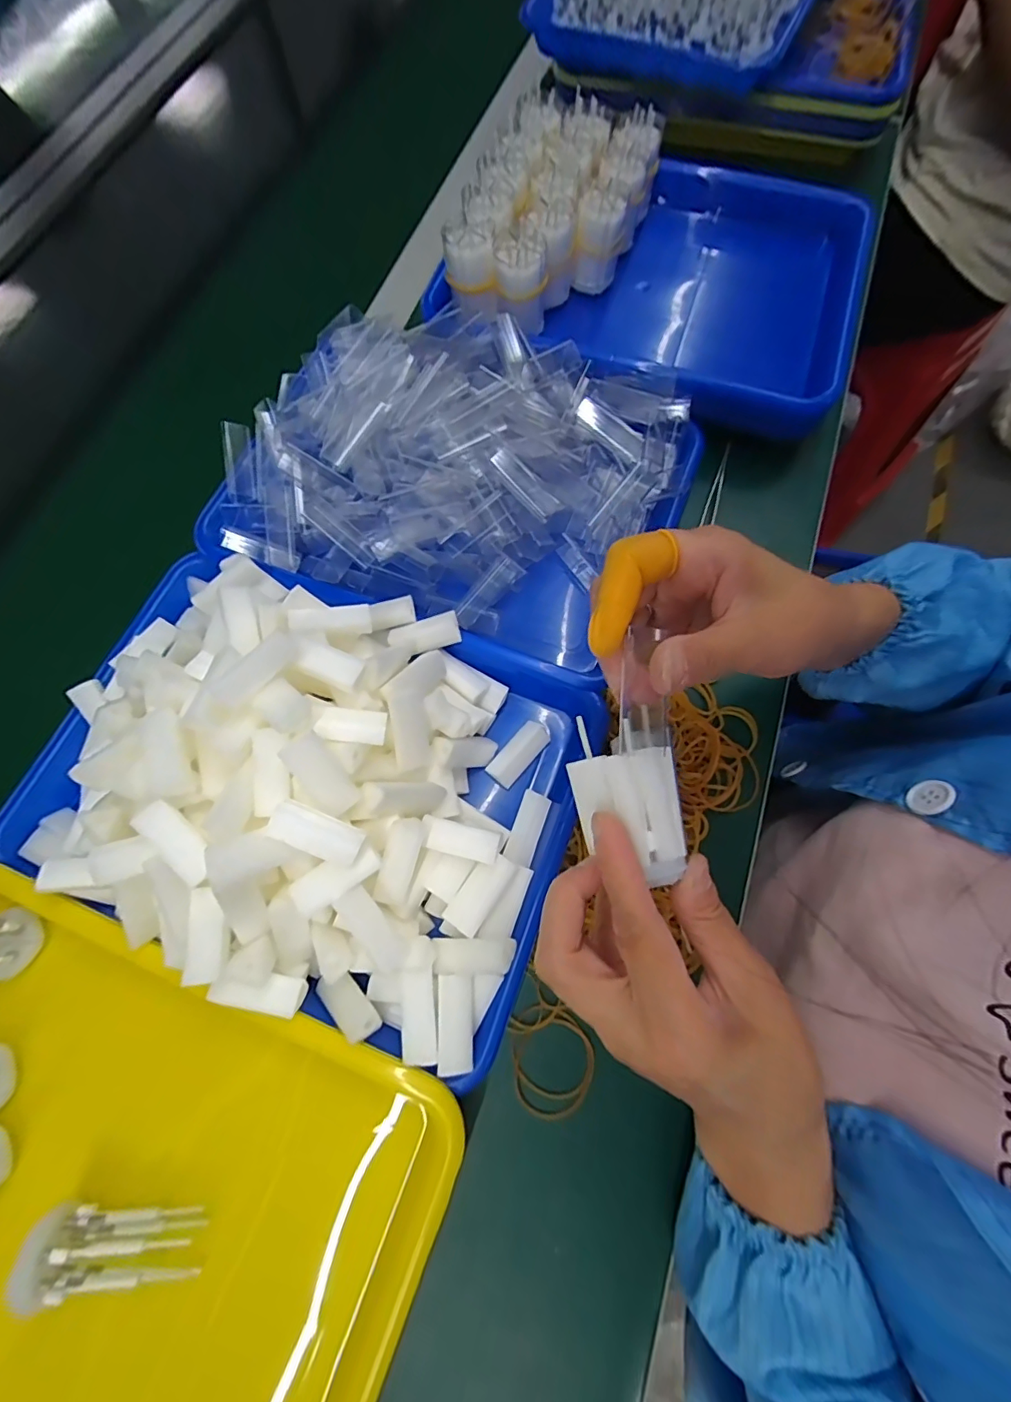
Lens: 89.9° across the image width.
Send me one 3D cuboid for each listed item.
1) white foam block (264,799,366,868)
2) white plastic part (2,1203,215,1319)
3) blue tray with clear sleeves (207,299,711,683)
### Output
[{"bbox_3d":[-0.093,0.066,0.250,0.044,0.013,0.020,25,74,-7],"label":"white foam block"},{"bbox_3d":[-0.189,0.264,0.246,0.075,0.022,0.026,12,71,-19],"label":"white plastic part"},{"bbox_3d":[-0.037,-0.171,0.379,0.311,0.068,0.244,21,74,9],"label":"blue tray with clear sleeves"}]

